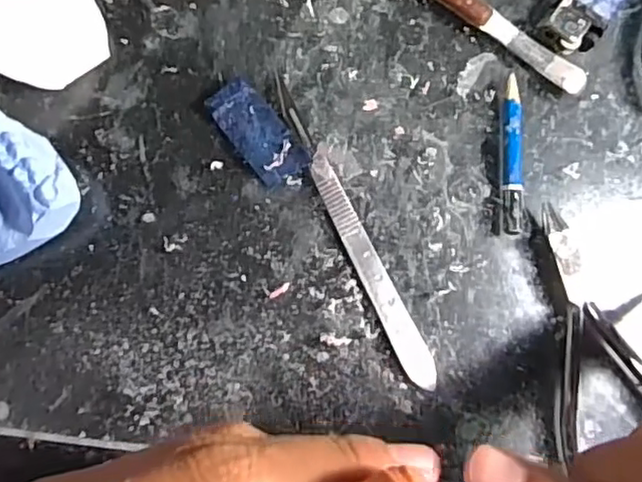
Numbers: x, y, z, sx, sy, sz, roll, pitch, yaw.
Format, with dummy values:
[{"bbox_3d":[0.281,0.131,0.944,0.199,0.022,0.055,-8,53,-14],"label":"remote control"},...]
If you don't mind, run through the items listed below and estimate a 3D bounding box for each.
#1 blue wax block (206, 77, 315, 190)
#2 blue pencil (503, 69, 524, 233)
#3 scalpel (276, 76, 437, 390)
[{"bbox_3d":[-0.025,-0.044,0.258,0.022,0.006,0.044,-38,88,-7],"label":"blue wax block"},{"bbox_3d":[0.078,-0.036,0.263,0.009,0.009,0.065,2,85,-4],"label":"blue pencil"},{"bbox_3d":[0.013,-0.002,0.257,0.013,0.004,0.134,-27,87,-6],"label":"scalpel"}]

